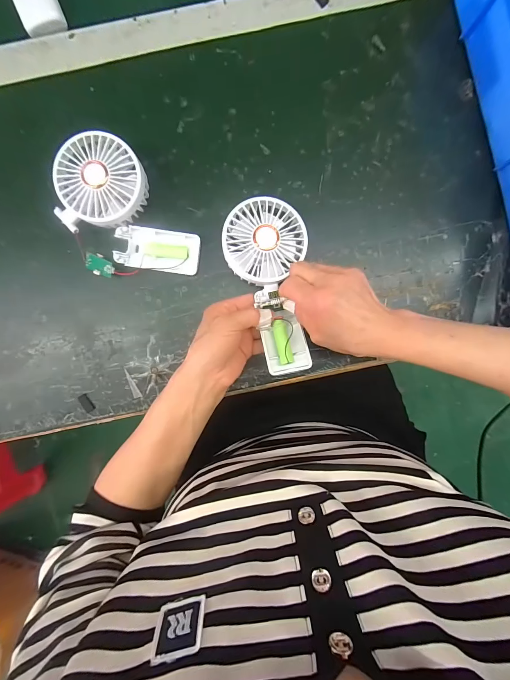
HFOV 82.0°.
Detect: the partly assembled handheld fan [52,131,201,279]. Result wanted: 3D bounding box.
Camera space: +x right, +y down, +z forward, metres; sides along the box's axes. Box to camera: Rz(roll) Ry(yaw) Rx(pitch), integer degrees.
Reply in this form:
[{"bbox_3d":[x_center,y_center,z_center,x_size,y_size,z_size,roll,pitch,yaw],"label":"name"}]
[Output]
[{"bbox_3d":[-0.145,-0.124,0.317,0.110,0.046,0.161,-38,93,2],"label":"partly assembled handheld fan"}]

